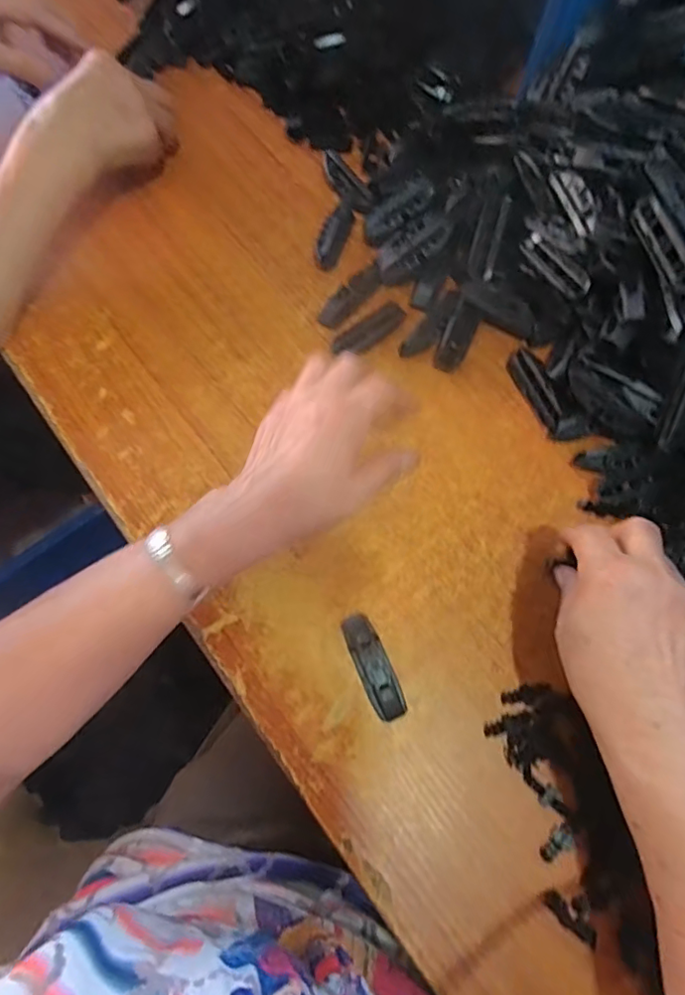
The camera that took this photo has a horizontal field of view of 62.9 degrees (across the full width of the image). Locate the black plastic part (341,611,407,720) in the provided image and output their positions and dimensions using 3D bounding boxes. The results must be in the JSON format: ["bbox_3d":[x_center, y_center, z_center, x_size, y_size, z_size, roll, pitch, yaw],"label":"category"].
[{"bbox_3d":[0.021,0.115,0.382,0.022,0.020,0.072,-21,73,-8],"label":"black plastic part"}]

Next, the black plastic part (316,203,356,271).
[{"bbox_3d":[-0.007,-0.234,0.502,0.020,0.020,0.070,16,72,4],"label":"black plastic part"}]

